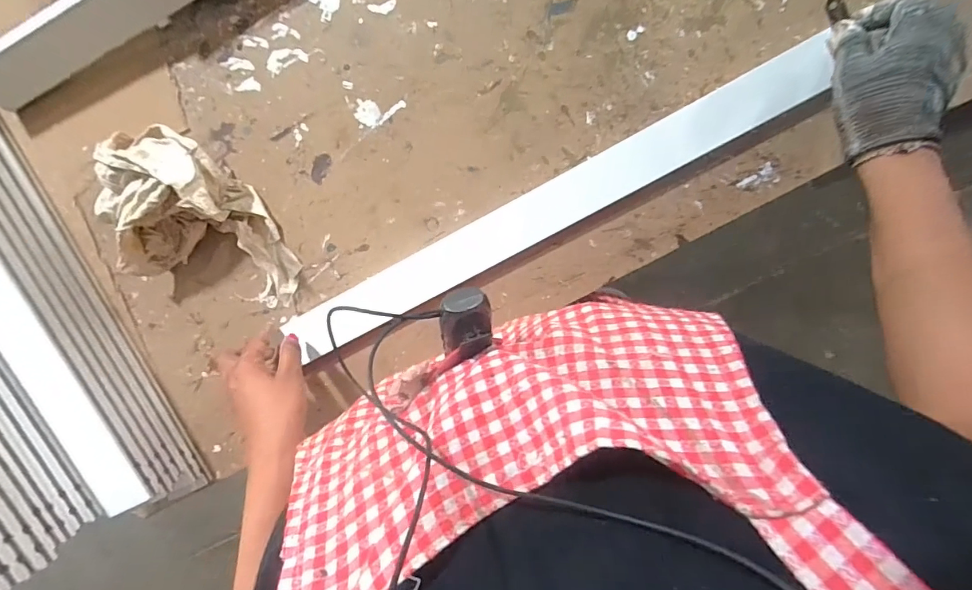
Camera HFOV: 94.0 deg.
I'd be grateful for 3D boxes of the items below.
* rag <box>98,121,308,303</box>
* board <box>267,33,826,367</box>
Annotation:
[{"bbox_3d":[-0.311,-0.082,0.468,0.215,0.099,0.159,14,98,2],"label":"rag"},{"bbox_3d":[0.057,-0.084,0.484,0.603,0.017,0.059,-28,95,8],"label":"board"}]

